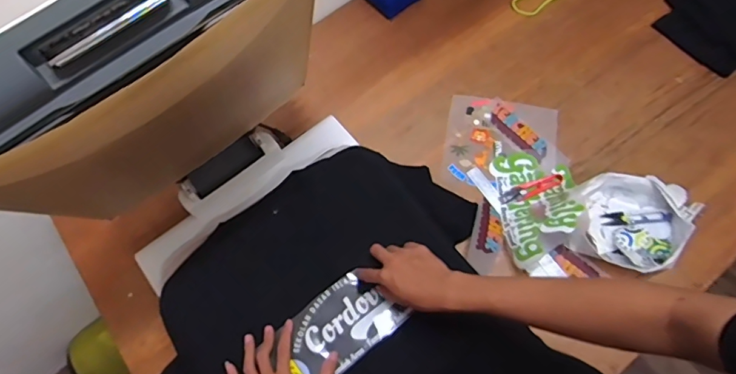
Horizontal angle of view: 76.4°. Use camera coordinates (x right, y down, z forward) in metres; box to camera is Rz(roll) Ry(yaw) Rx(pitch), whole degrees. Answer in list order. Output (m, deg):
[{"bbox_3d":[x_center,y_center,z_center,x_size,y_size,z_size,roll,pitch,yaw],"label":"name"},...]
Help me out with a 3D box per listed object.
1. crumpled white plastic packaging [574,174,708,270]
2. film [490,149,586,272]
[{"bbox_3d":[0.468,0.063,0.815,0.216,0.049,0.159,5,68,5],"label":"crumpled white plastic packaging"},{"bbox_3d":[0.312,0.020,0.828,0.143,0.072,0.219,-5,67,1],"label":"film"}]

